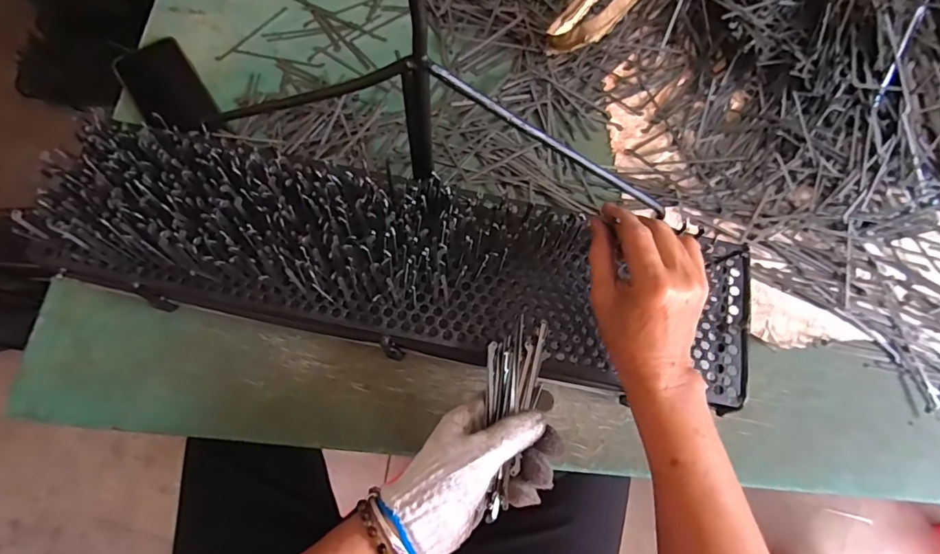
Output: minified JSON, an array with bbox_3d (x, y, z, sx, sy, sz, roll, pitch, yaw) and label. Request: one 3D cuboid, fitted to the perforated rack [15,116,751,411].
[{"bbox_3d":[-0.054,-0.014,0.409,0.578,0.071,0.138,11,73,-3],"label":"perforated rack"}]

